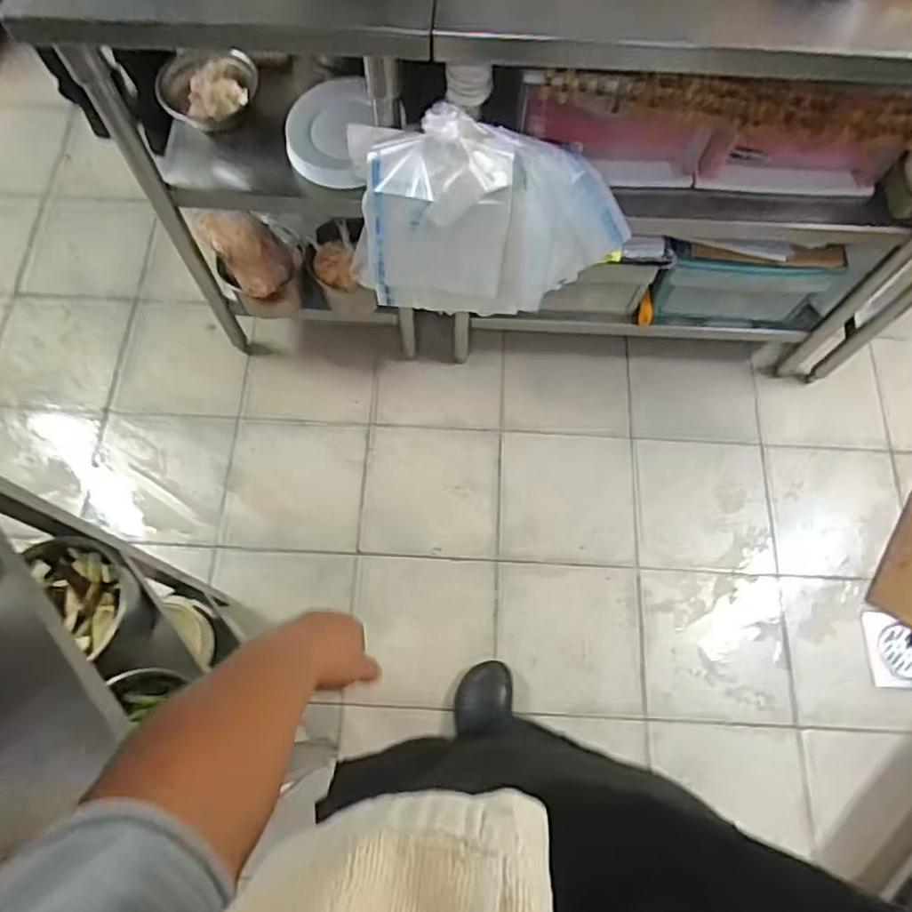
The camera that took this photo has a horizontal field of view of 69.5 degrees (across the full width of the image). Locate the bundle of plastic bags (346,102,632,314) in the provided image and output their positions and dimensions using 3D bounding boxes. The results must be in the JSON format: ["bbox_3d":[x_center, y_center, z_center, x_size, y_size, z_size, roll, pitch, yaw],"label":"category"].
[{"bbox_3d":[0.064,-0.372,1.050,0.432,0.359,0.128,-7,70,-3],"label":"bundle of plastic bags"}]

